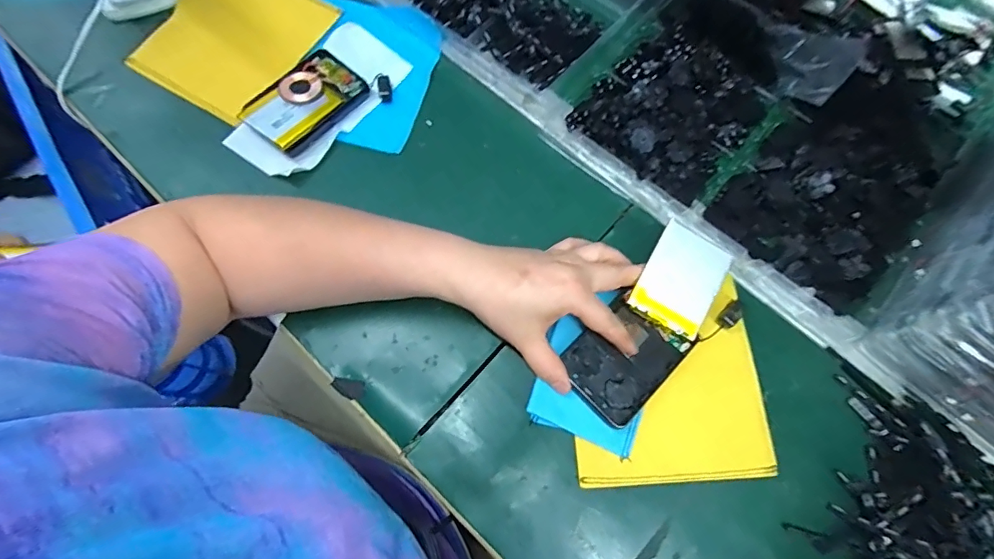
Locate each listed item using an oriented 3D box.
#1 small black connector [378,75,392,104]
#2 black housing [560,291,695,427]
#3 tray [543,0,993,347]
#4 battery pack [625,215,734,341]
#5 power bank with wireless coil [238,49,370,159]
[{"bbox_3d":[-0.111,-0.188,0.467,0.012,0.006,0.027,-7,86,-3],"label":"small black connector"},{"bbox_3d":[0.101,0.063,0.377,0.072,0.016,0.090,43,75,13],"label":"black housing"},{"bbox_3d":[0.302,-0.219,0.468,0.367,0.037,0.446,42,76,12],"label":"tray"},{"bbox_3d":[0.151,0.000,0.383,0.061,0.005,0.079,32,80,-1],"label":"battery pack"},{"bbox_3d":[-0.184,-0.171,0.454,0.070,0.019,0.106,39,76,11],"label":"power bank with wireless coil"}]

